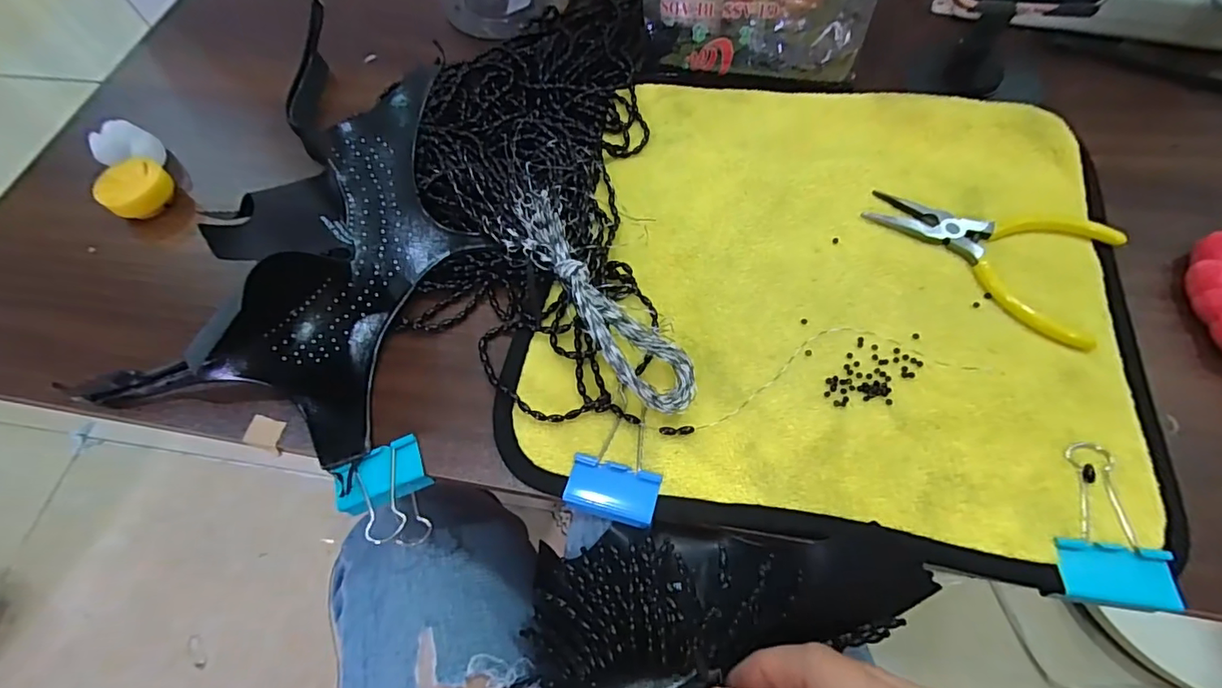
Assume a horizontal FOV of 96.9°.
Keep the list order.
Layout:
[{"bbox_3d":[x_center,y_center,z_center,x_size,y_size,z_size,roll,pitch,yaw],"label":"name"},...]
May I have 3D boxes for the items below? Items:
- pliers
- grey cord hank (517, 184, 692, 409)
[{"bbox_3d":[0.191,-0.051,0.279,0.114,0.006,0.071,27,68,16],"label":"pliers"},{"bbox_3d":[-0.006,-0.018,0.258,0.033,0.038,0.118,-37,67,-14],"label":"grey cord hank"}]

